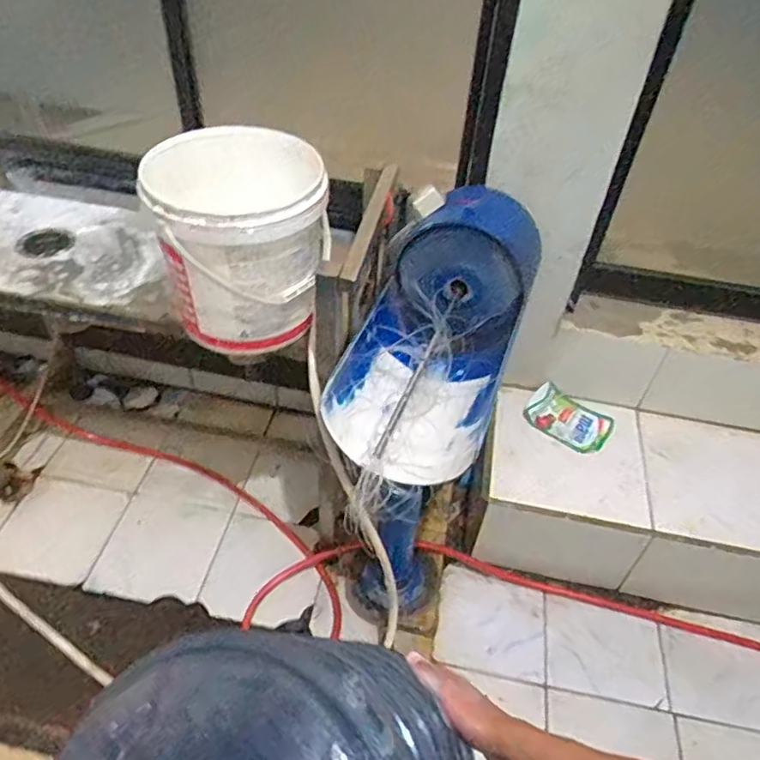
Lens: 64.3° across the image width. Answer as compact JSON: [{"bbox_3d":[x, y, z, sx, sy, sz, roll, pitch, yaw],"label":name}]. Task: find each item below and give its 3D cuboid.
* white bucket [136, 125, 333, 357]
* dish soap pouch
[{"bbox_3d":[-0.243,-0.230,1.109,0.280,0.334,0.280,3,46,-3],"label":"white bucket"},{"bbox_3d":[0.516,0.099,1.647,0.222,0.033,0.167,33,52,24],"label":"dish soap pouch"}]

